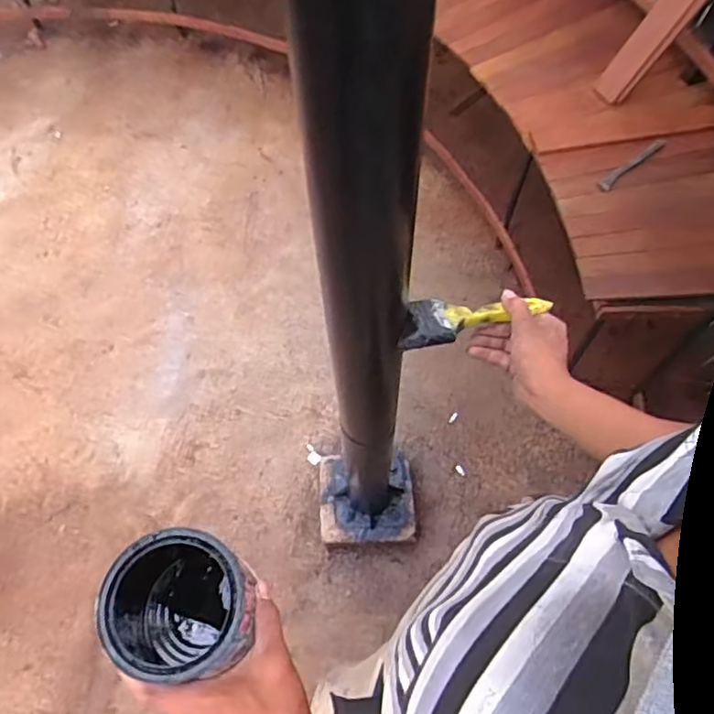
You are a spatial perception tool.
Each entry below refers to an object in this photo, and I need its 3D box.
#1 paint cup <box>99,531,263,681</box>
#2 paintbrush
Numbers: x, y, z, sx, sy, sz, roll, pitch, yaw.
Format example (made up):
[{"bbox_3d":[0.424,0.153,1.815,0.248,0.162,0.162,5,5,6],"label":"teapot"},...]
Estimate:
[{"bbox_3d":[-0.142,0.213,0.521,0.112,0.125,0.104,-6,61,-1],"label":"paint cup"},{"bbox_3d":[0.126,-0.053,0.710,0.180,0.027,0.064,-12,61,-13],"label":"paintbrush"}]

